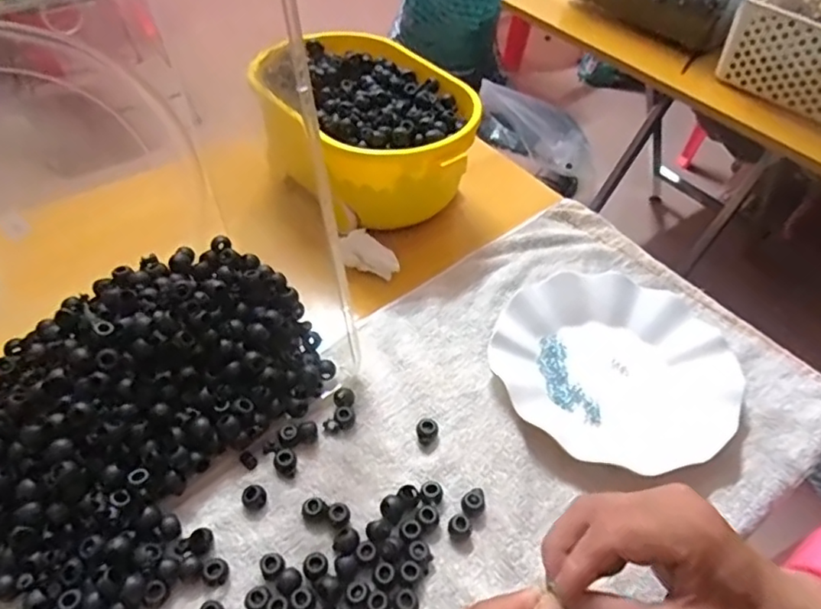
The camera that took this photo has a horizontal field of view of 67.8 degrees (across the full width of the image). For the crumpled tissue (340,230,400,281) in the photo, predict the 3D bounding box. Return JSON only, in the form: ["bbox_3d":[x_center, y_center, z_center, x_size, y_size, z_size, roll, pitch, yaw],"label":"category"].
[{"bbox_3d":[-0.038,-0.043,0.548,0.054,0.020,0.031,32,53,24],"label":"crumpled tissue"}]

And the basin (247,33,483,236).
[{"bbox_3d":[-0.041,-0.173,0.602,0.162,0.083,0.238,-24,53,-23],"label":"basin"}]

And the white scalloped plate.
[{"bbox_3d":[0.164,0.047,0.478,0.192,0.022,0.174,13,48,8],"label":"white scalloped plate"}]

